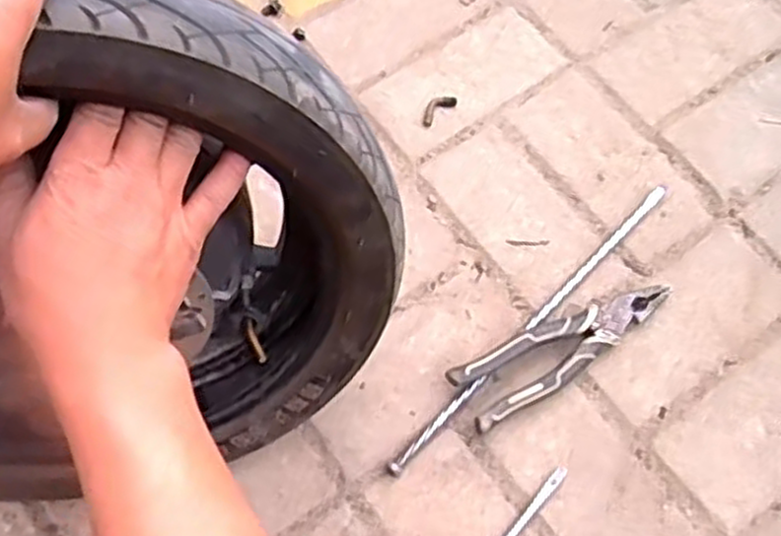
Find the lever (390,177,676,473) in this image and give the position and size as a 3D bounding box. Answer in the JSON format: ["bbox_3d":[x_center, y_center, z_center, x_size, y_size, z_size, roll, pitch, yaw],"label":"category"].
[{"bbox_3d":[0.121,0.044,0.653,0.014,0.011,0.341,42,73,16],"label":"lever"}]

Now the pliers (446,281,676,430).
[{"bbox_3d":[0.141,0.063,0.637,0.192,0.028,0.051,-28,70,-11],"label":"pliers"}]

